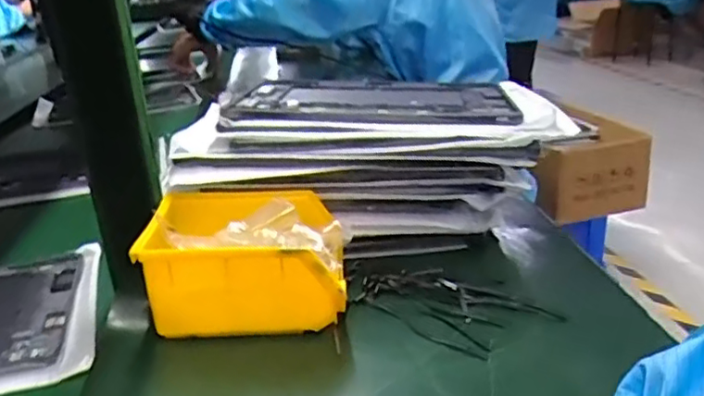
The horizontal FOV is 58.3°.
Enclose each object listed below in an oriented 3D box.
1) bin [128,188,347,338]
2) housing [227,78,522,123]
[{"bbox_3d":[-0.075,0.046,0.471,0.138,0.080,0.110,-4,22,-2],"label":"bin"},{"bbox_3d":[0.022,-0.102,0.619,0.254,0.018,0.183,-1,22,5],"label":"housing"}]

